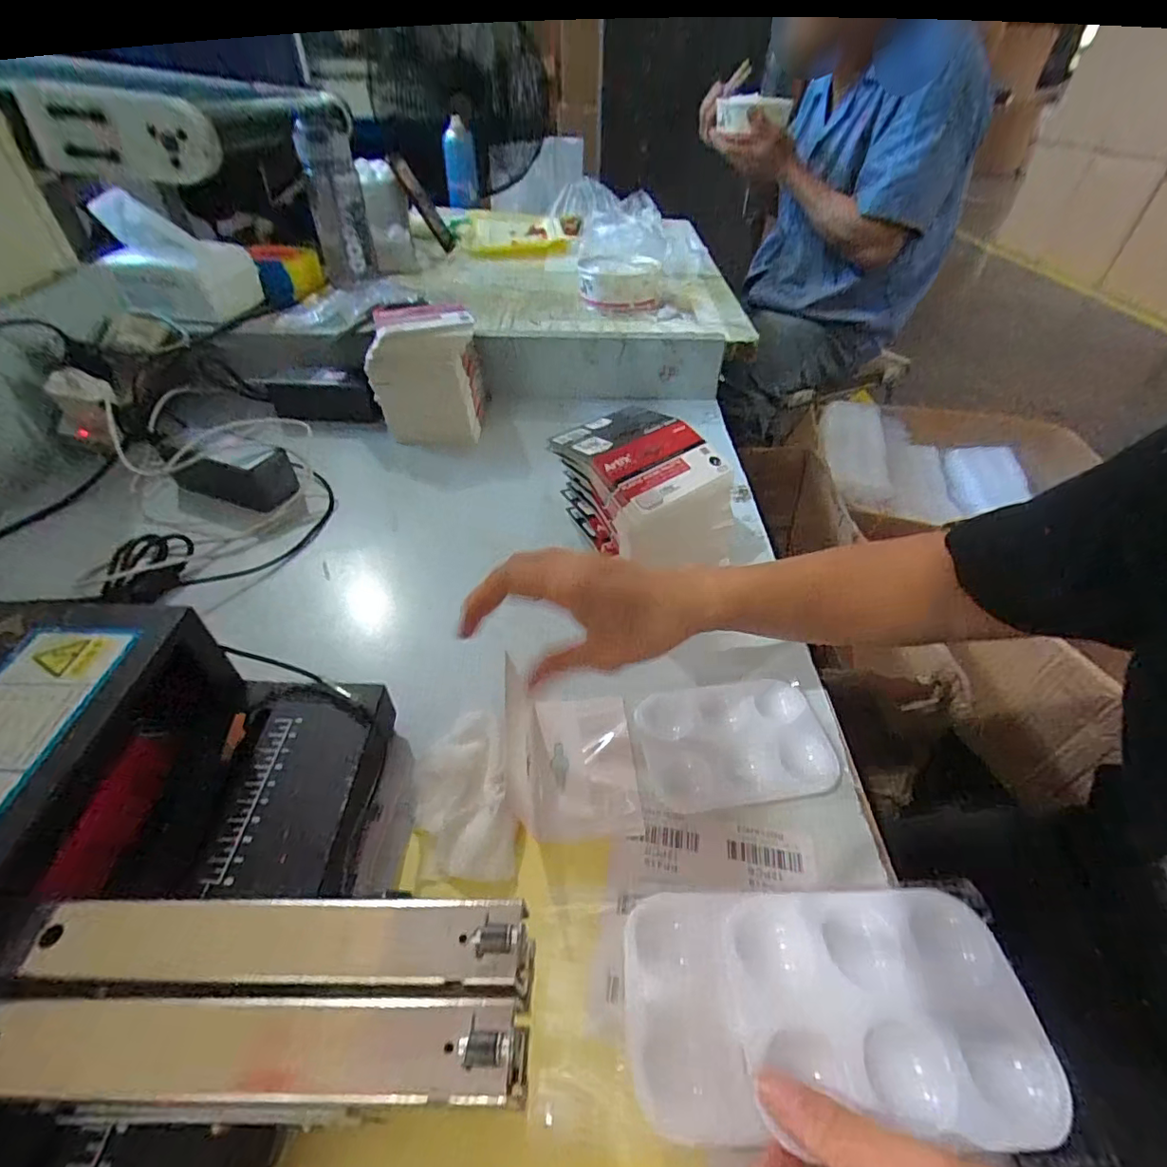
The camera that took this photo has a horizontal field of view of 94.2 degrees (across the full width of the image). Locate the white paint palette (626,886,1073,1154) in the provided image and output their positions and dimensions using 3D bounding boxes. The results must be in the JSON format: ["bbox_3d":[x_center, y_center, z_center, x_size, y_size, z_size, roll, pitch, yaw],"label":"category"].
[{"bbox_3d":[0.103,0.177,0.232,0.164,0.010,0.084,-1,43,2],"label":"white paint palette"}]

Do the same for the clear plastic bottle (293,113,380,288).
[{"bbox_3d":[-0.365,-0.558,0.811,0.078,0.203,0.087,-14,45,-18],"label":"clear plastic bottle"}]

